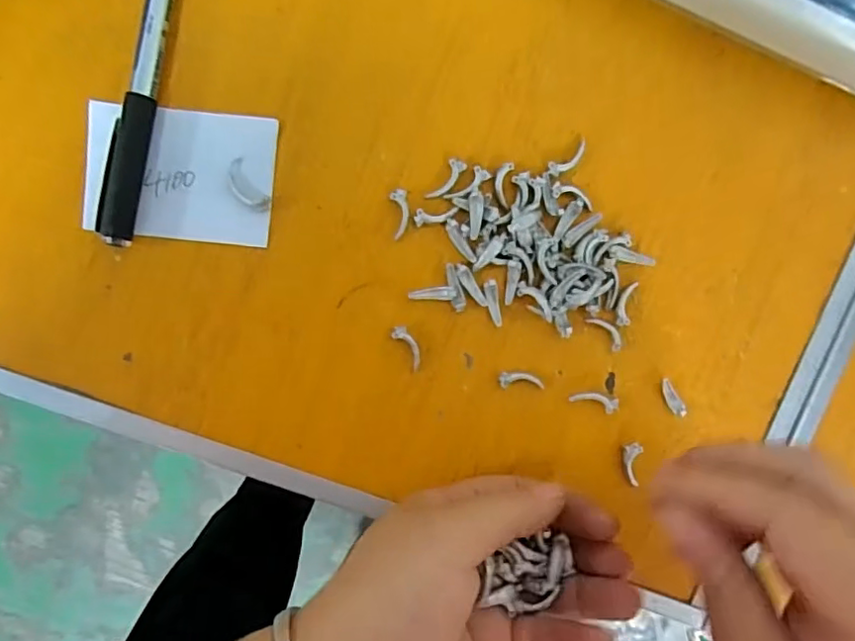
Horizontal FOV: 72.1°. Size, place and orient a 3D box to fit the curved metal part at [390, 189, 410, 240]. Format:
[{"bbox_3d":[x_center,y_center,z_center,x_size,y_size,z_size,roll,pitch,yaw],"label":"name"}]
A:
[{"bbox_3d":[-0.011,-0.045,0.246,0.007,0.004,0.020,-6,96,-4],"label":"curved metal part"}]

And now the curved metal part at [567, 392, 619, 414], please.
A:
[{"bbox_3d":[0.074,0.035,0.260,0.021,0.005,0.007,17,94,-6],"label":"curved metal part"}]

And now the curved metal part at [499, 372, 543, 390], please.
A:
[{"bbox_3d":[0.041,0.026,0.256,0.020,0.005,0.008,0,96,-5],"label":"curved metal part"}]

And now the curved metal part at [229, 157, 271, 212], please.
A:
[{"bbox_3d":[-0.074,-0.054,0.239,0.010,0.004,0.022,-36,97,-1],"label":"curved metal part"}]

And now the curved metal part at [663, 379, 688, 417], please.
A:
[{"bbox_3d":[0.109,0.034,0.261,0.006,0.007,0.018,-26,97,-2],"label":"curved metal part"}]

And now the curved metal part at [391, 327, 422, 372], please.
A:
[{"bbox_3d":[-0.008,0.011,0.251,0.007,0.005,0.020,-33,97,-1],"label":"curved metal part"}]

